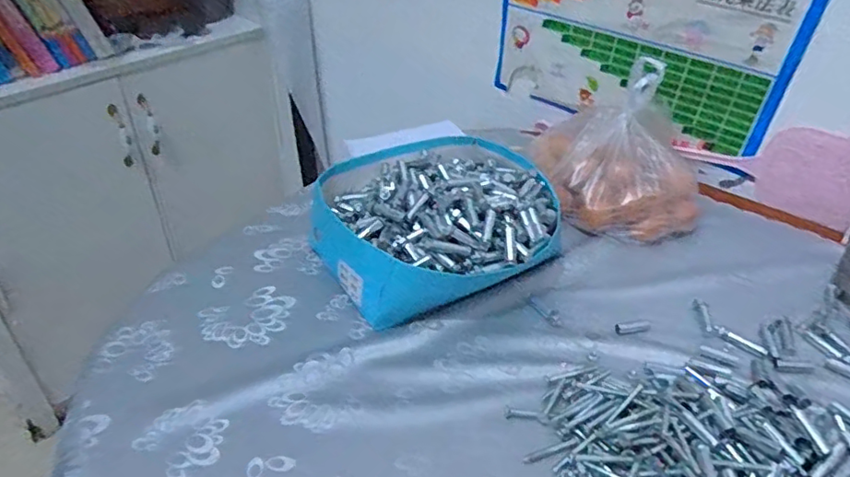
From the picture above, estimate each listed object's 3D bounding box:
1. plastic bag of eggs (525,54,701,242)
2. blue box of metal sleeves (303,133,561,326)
[{"bbox_3d":[0.272,-0.137,0.801,0.222,0.180,0.215,6,38,6],"label":"plastic bag of eggs"},{"bbox_3d":[0.013,-0.033,0.722,0.287,0.110,0.288,-13,40,-18],"label":"blue box of metal sleeves"}]

